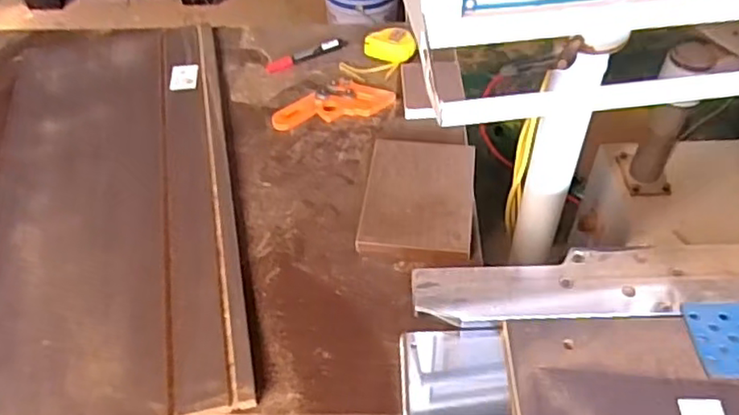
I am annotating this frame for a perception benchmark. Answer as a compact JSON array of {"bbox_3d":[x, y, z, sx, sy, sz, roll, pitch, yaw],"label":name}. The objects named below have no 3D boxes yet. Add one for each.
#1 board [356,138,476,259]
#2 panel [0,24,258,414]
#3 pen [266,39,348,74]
[{"bbox_3d":[0.066,-0.017,0.838,0.142,0.020,0.194,5,48,8],"label":"board"},{"bbox_3d":[-0.350,-0.032,0.869,0.316,0.031,0.727,-11,48,-7],"label":"panel"},{"bbox_3d":[-0.104,-0.259,1.064,0.145,0.020,0.025,-20,49,-15],"label":"pen"}]

